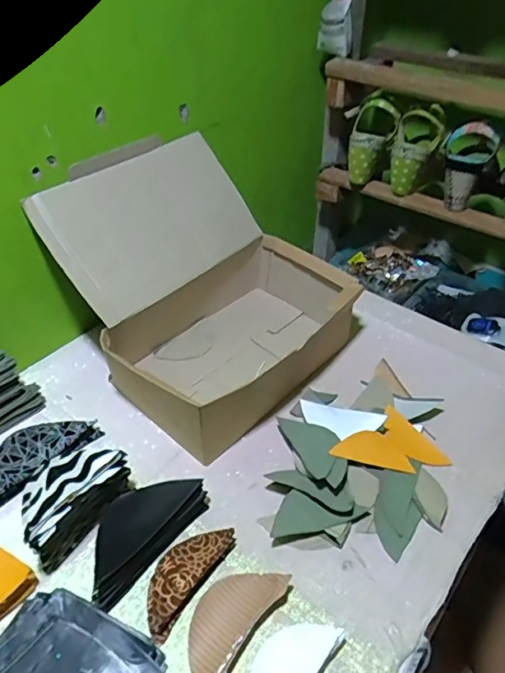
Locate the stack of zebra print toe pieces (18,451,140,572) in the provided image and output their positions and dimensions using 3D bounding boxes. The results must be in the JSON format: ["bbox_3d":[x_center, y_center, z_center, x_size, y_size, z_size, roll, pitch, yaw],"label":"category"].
[{"bbox_3d":[-0.193,0.174,0.551,0.063,0.081,0.124,25,47,23],"label":"stack of zebra print toe pieces"}]

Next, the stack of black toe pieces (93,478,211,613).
[{"bbox_3d":[-0.119,0.202,0.546,0.070,0.029,0.151,29,48,26],"label":"stack of black toe pieces"}]

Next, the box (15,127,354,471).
[{"bbox_3d":[-0.062,-0.076,0.717,0.341,0.238,0.334,30,49,27],"label":"box"}]

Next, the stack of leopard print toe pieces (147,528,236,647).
[{"bbox_3d":[-0.070,0.242,0.524,0.047,0.020,0.119,26,47,24],"label":"stack of leopard print toe pieces"}]

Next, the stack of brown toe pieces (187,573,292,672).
[{"bbox_3d":[-0.023,0.270,0.490,0.056,0.028,0.124,29,48,26],"label":"stack of brown toe pieces"}]

